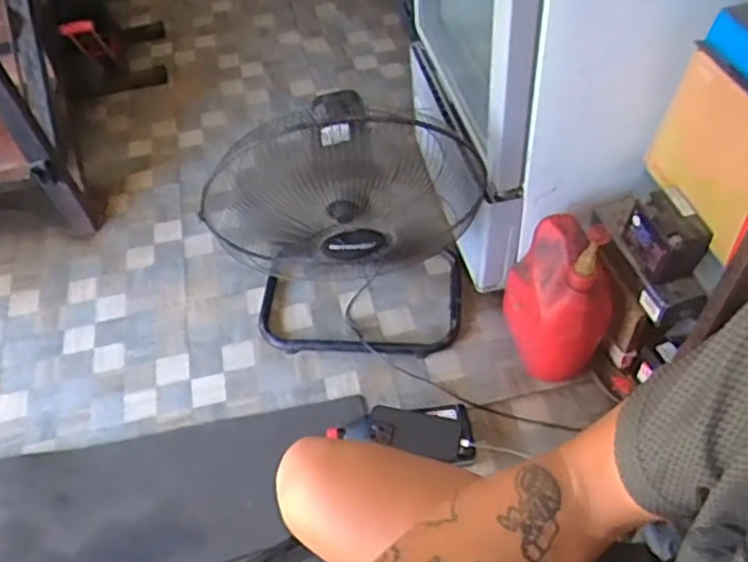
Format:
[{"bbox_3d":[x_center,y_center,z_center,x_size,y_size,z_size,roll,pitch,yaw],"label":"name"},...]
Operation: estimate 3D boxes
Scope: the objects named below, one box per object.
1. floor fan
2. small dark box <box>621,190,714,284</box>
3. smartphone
[{"bbox_3d":[-0.035,-0.121,1.277,0.450,0.501,0.303,-1,52,5],"label":"floor fan"},{"bbox_3d":[0.474,-0.075,1.103,0.074,0.103,0.124,-17,52,-8],"label":"small dark box"},{"bbox_3d":[0.073,0.272,1.212,0.160,0.012,0.078,10,64,3],"label":"smartphone"}]

